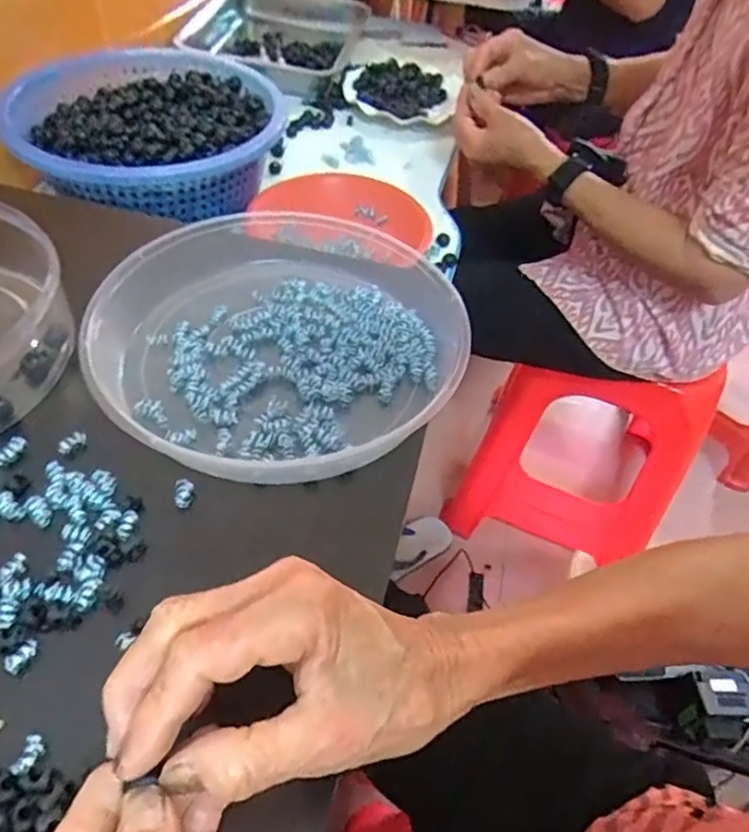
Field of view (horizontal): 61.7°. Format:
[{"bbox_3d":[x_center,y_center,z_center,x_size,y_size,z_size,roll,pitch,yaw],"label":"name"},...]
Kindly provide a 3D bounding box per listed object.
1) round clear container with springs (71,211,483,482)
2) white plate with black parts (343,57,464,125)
[{"bbox_3d":[-0.069,-0.060,0.417,0.229,0.043,0.243,3,50,-4],"label":"round clear container with springs"},{"bbox_3d":[0.038,-0.465,0.900,0.163,0.031,0.158,3,50,-4],"label":"white plate with black parts"}]

